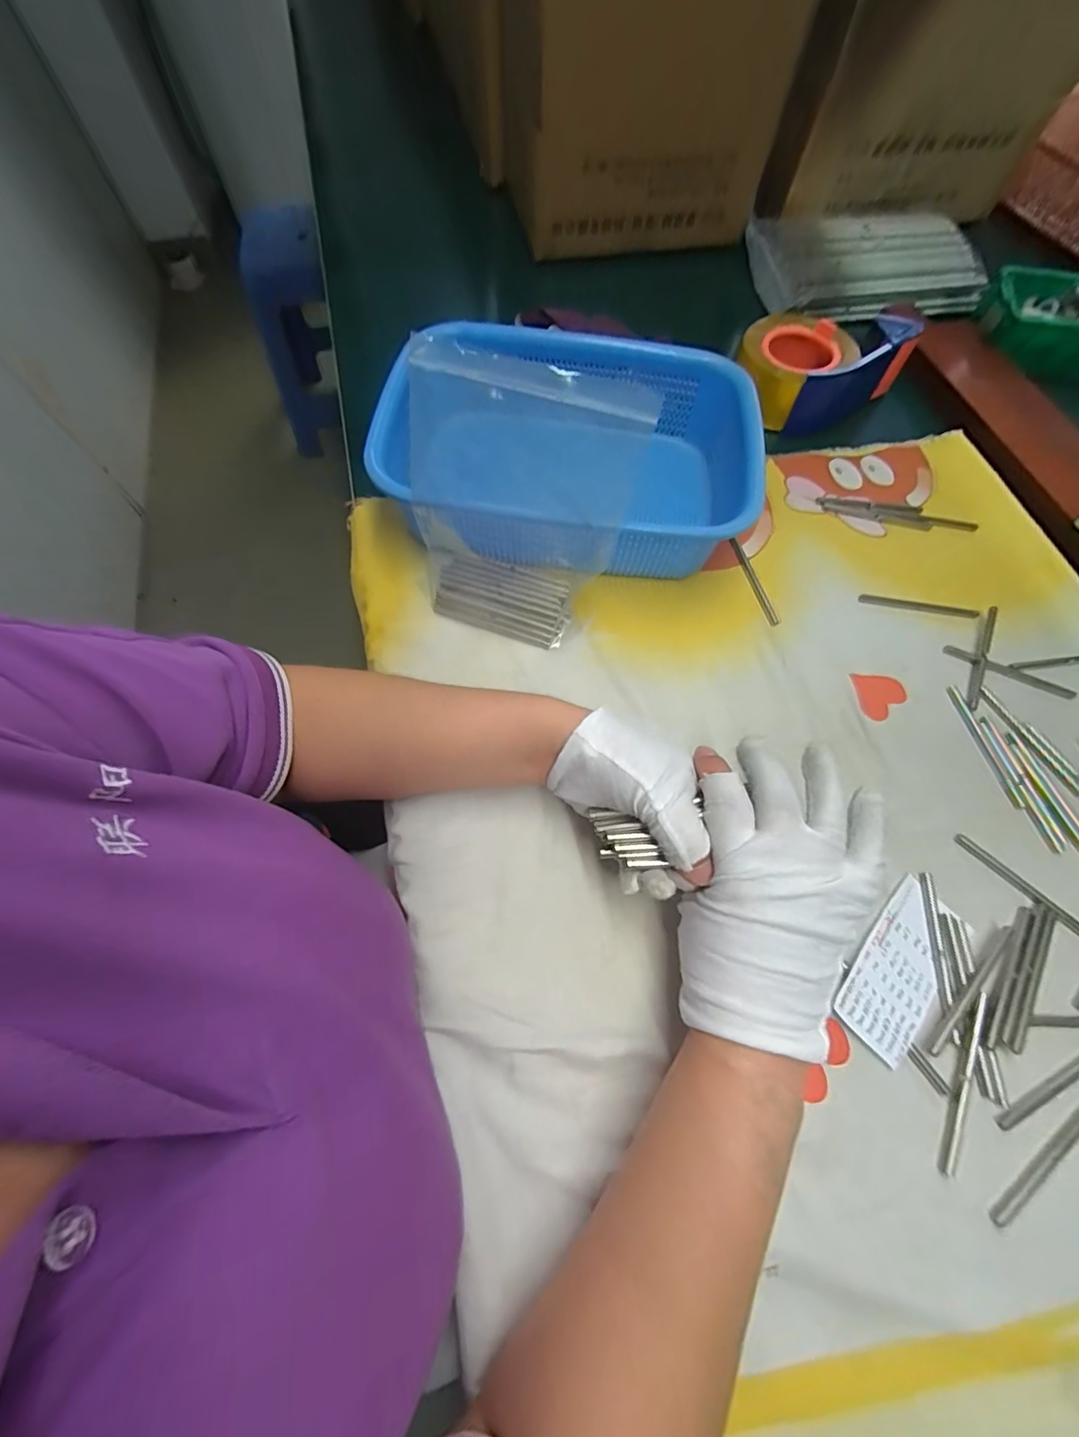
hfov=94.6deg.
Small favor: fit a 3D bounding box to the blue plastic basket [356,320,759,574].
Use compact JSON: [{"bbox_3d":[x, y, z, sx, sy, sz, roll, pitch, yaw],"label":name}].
[{"bbox_3d":[0.023,-0.207,0.404,0.277,0.084,0.193,7,67,3],"label":"blue plastic basket"}]

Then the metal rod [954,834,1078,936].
[{"bbox_3d":[0.309,0.108,0.315,0.009,0.004,0.092,-42,73,-17],"label":"metal rod"}]

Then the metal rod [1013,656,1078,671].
[{"bbox_3d":[0.413,-0.045,0.386,0.092,0.004,0.007,-7,67,-3],"label":"metal rod"}]

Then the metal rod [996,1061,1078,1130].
[{"bbox_3d":[0.289,0.200,0.274,0.093,0.004,0.008,-22,68,-10],"label":"metal rod"}]

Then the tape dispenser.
[{"bbox_3d":[0.268,-0.343,0.481,0.145,0.062,0.097,-29,70,-12],"label":"tape dispenser"}]

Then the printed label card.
[{"bbox_3d":[0.216,0.147,0.291,0.099,0.009,0.047,-42,73,-16],"label":"printed label card"}]

